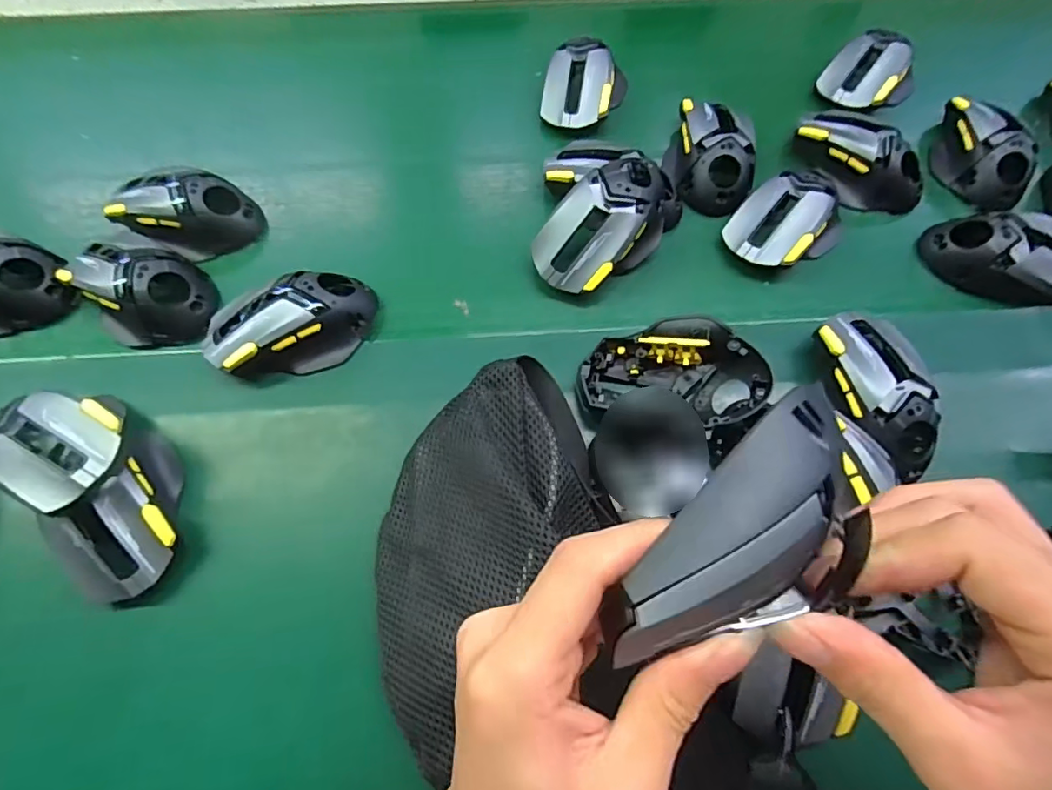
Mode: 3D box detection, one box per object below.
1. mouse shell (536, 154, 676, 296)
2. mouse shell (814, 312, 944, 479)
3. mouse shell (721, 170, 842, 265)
[{"bbox_3d":[0.064,-0.131,0.419,0.122,0.056,0.063,-40,73,-16],"label":"mouse shell"},{"bbox_3d":[0.239,-0.002,0.372,0.063,0.041,0.119,-7,64,-3],"label":"mouse shell"},{"bbox_3d":[0.209,-0.138,0.437,0.102,0.038,0.066,-32,68,-14],"label":"mouse shell"}]

